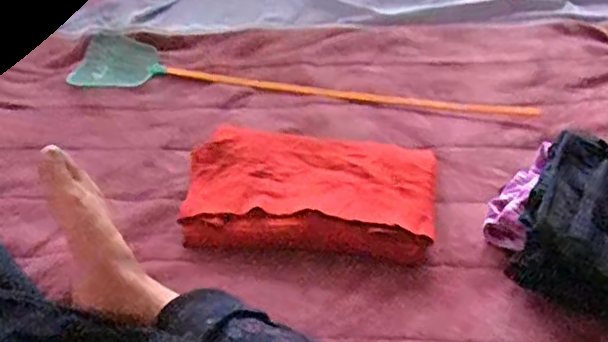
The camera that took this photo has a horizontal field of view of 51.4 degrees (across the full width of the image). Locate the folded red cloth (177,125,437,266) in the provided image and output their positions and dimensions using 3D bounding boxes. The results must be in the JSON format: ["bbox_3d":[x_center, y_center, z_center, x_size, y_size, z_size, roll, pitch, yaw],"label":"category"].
[{"bbox_3d":[0.007,0.016,0.822,0.314,0.033,0.199,4,46,9],"label":"folded red cloth"}]

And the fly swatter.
[{"bbox_3d":[-0.023,-0.146,0.993,0.728,0.012,0.131,7,46,13],"label":"fly swatter"}]

